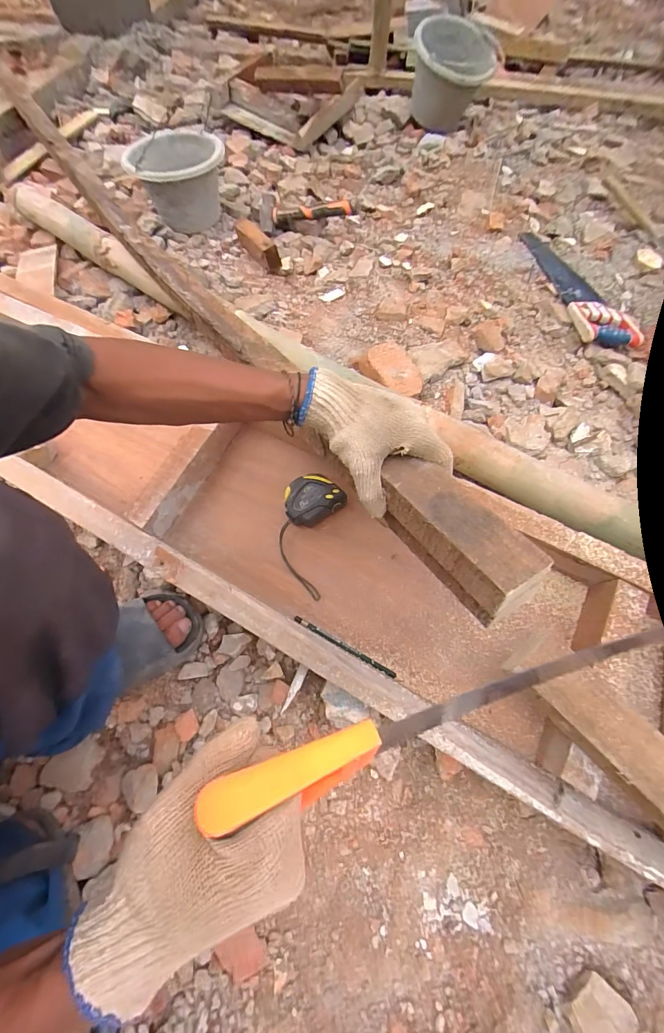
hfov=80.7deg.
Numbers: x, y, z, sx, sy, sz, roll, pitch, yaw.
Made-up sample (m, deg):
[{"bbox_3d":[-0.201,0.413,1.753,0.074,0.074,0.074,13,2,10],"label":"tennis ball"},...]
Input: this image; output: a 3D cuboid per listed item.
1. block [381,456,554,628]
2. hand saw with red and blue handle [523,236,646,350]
[{"bbox_3d":[0.113,0.015,0.372,0.062,0.074,0.165,-31,64,-16],"label":"block"},{"bbox_3d":[0.585,-0.561,0.940,0.113,0.026,0.465,-7,62,-5],"label":"hand saw with red and blue handle"}]

